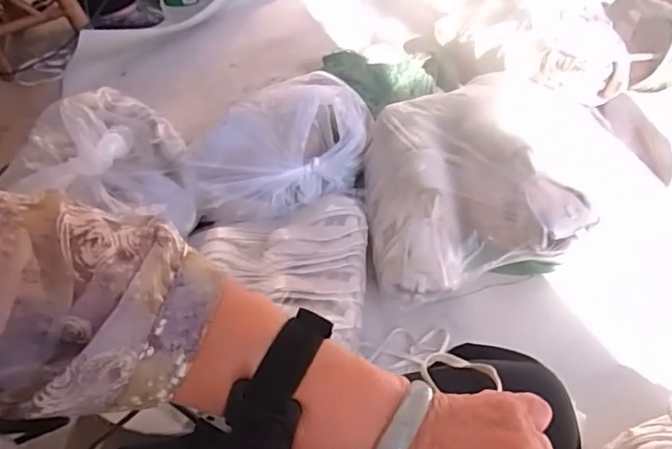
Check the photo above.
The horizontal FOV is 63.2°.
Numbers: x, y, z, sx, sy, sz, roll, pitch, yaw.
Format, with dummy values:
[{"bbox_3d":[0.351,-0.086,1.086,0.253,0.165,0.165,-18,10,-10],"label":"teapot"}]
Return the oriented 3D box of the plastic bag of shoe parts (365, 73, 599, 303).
[{"bbox_3d":[0.200,-0.079,0.917,0.312,0.183,0.335,-11,50,3],"label":"plastic bag of shoe parts"}]

